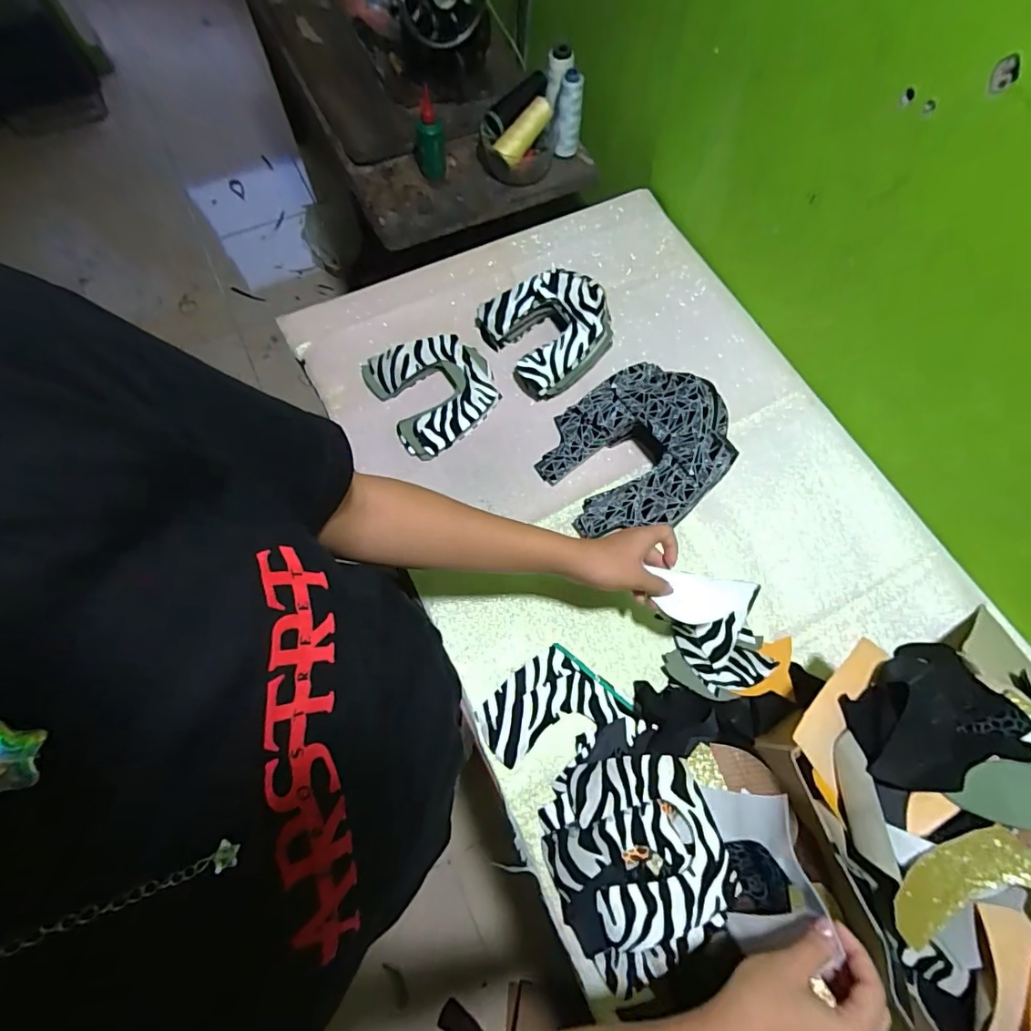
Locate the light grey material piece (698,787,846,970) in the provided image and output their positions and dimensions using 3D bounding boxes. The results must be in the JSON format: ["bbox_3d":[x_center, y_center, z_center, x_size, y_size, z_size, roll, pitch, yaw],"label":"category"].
[{"bbox_3d":[0.210,0.301,0.428,0.051,0.097,0.111,0,70,-2],"label":"light grey material piece"}]

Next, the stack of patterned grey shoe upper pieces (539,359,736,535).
[{"bbox_3d":[0.140,-0.078,0.606,0.194,0.099,0.201,36,72,11],"label":"stack of patterned grey shoe upper pieces"}]

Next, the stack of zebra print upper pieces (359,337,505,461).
[{"bbox_3d":[-0.105,-0.167,0.673,0.145,0.028,0.158,-30,73,-13],"label":"stack of zebra print upper pieces"}]

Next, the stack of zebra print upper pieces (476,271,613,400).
[{"bbox_3d":[0.052,-0.260,0.692,0.160,0.066,0.167,-29,73,-13],"label":"stack of zebra print upper pieces"}]

